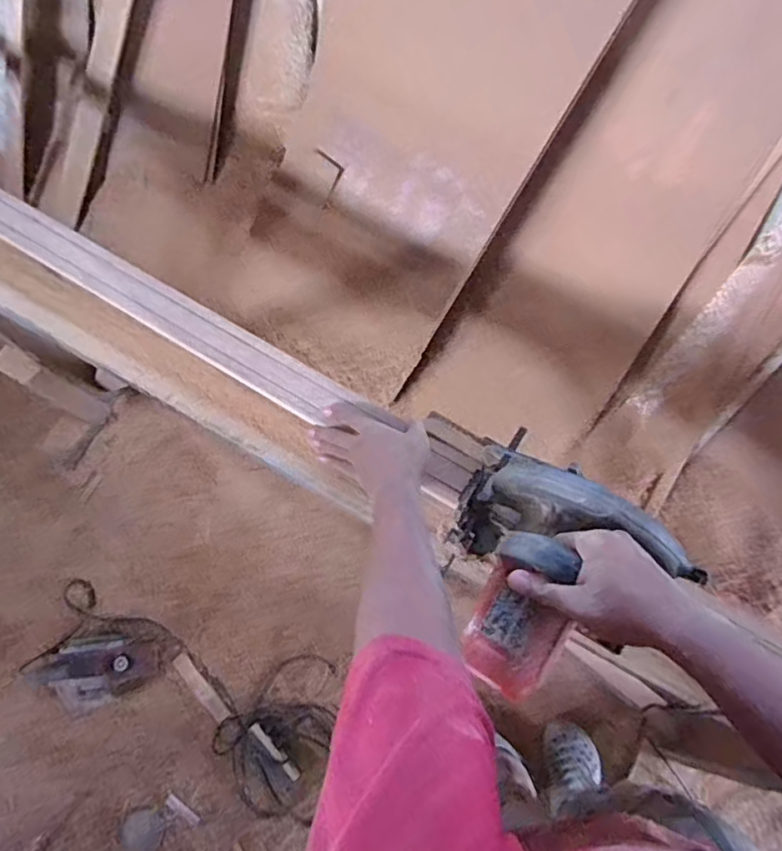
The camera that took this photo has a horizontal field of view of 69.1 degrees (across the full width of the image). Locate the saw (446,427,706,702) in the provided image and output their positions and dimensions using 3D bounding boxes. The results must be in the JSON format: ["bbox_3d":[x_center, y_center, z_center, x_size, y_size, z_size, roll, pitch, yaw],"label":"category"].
[{"bbox_3d":[0.151,0.162,0.598,0.222,0.211,0.216,36,75,12],"label":"saw"}]

